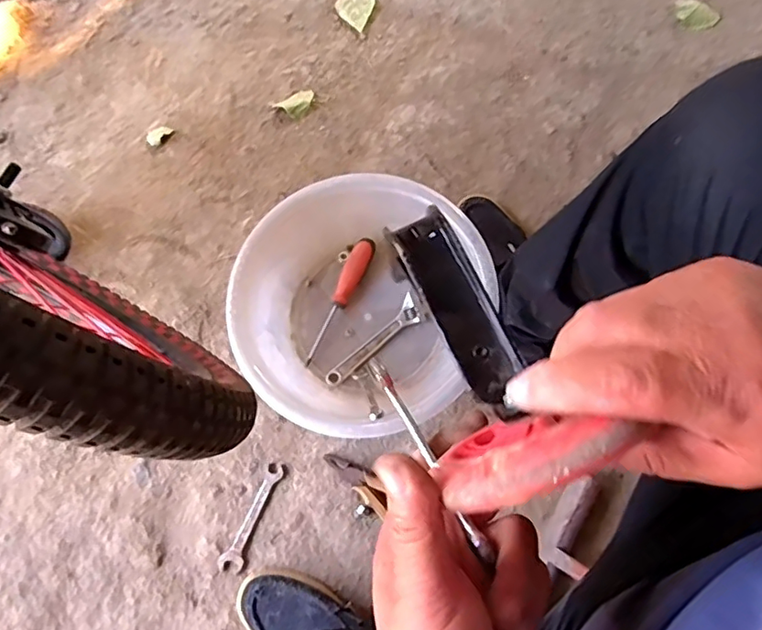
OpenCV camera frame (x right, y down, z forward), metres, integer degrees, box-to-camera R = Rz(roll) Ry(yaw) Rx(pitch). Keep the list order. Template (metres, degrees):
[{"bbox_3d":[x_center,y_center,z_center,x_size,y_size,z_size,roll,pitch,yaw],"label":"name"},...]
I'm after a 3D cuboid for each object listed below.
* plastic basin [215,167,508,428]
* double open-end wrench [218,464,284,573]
[{"bbox_3d":[-0.031,-0.011,0.778,0.329,0.116,0.341,-1,75,3],"label":"plastic basin"},{"bbox_3d":[-0.175,0.274,0.769,0.031,0.011,0.143,21,77,9],"label":"double open-end wrench"}]

